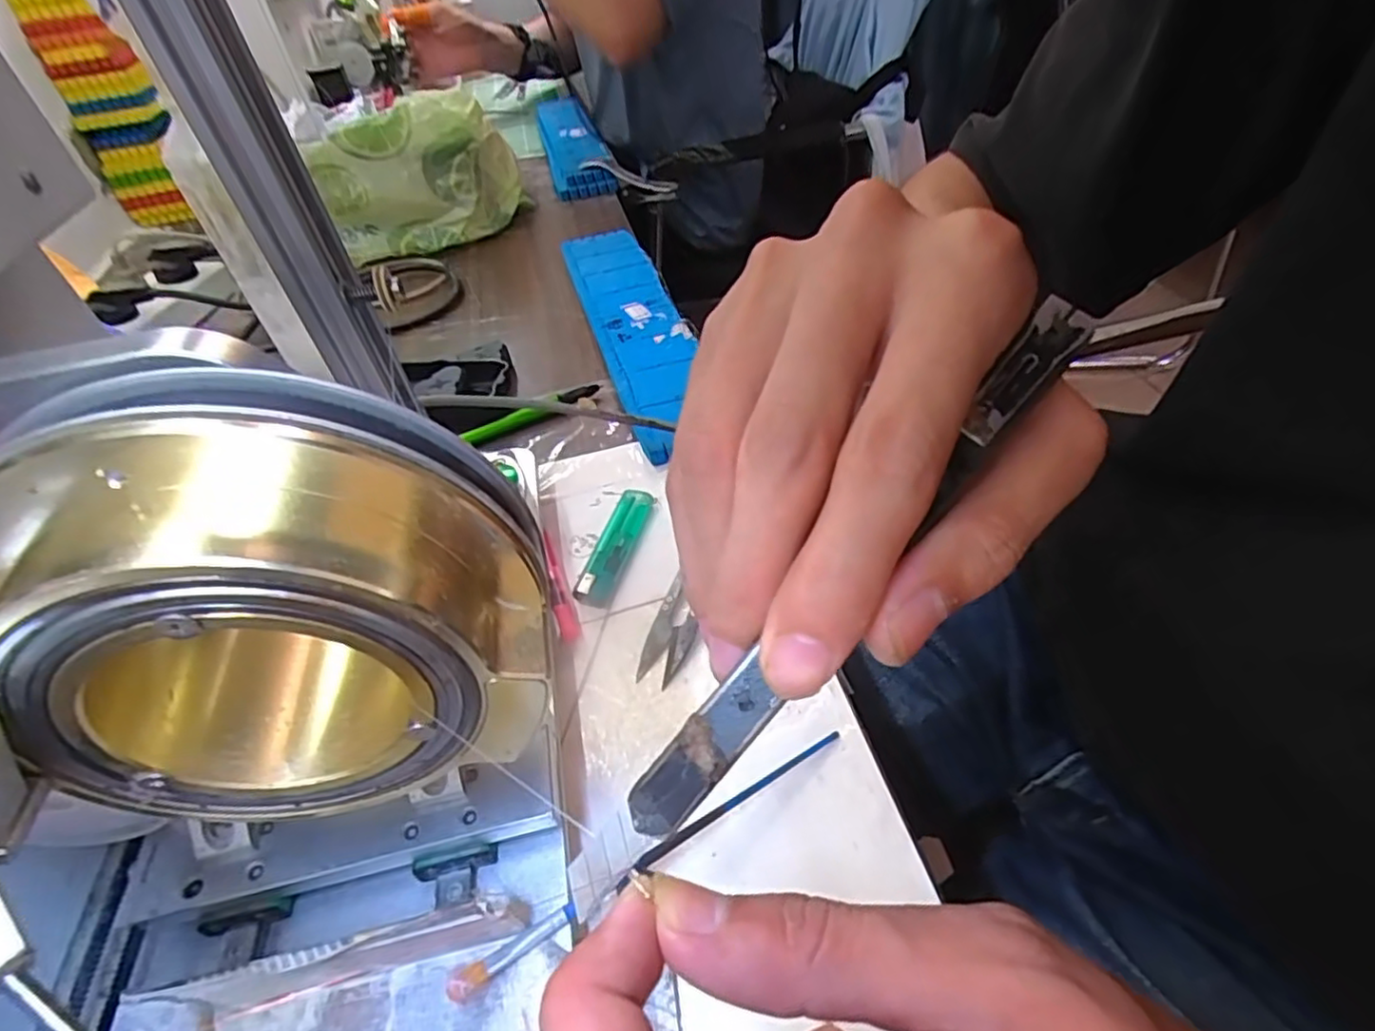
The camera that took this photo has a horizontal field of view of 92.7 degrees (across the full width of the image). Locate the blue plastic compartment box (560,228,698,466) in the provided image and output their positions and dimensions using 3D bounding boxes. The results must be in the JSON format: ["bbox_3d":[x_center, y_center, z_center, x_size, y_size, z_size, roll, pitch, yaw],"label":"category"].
[{"bbox_3d":[-0.042,-0.156,0.533,0.071,0.028,0.335,-15,46,-8],"label":"blue plastic compartment box"}]

